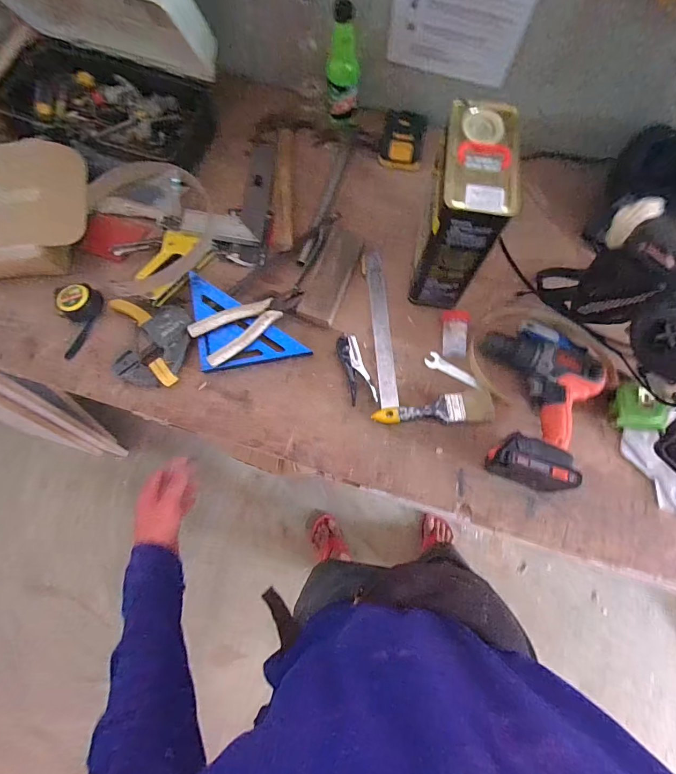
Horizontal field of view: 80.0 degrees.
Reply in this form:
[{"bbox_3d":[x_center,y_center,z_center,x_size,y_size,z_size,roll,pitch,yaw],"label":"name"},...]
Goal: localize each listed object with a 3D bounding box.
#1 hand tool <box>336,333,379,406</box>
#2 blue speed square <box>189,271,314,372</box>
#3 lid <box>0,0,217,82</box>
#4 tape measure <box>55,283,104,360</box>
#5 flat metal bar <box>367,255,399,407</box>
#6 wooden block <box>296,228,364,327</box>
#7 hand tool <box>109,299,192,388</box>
[{"bbox_3d":[0.029,-0.031,0.661,0.039,0.015,0.118,-14,76,-3],"label":"hand tool"},{"bbox_3d":[-0.180,-0.081,0.669,0.234,0.027,0.123,33,79,8],"label":"blue speed square"},{"bbox_3d":[-0.405,-0.625,0.662,0.388,0.237,0.068,16,99,6],"label":"lid"},{"bbox_3d":[-0.441,-0.112,0.670,0.048,0.052,0.121,21,77,6],"label":"tape measure"},{"bbox_3d":[0.075,-0.104,0.690,0.031,0.006,0.287,-1,74,-12],"label":"flat metal bar"},{"bbox_3d":[-0.012,-0.190,0.695,0.061,0.021,0.174,19,77,5],"label":"wooden block"},{"bbox_3d":[-0.307,-0.071,0.666,0.121,0.030,0.142,-2,76,0],"label":"hand tool"}]

